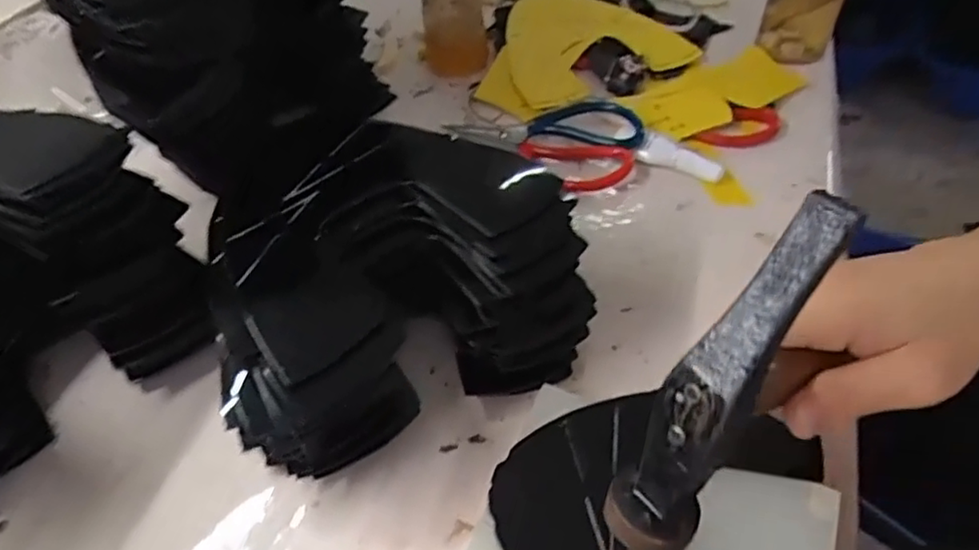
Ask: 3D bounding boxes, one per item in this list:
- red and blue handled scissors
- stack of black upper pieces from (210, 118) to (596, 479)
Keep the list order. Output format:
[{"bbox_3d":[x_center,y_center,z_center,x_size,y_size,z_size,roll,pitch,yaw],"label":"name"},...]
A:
[{"bbox_3d":[0.056,-0.133,0.578,0.166,0.023,0.097,32,56,28],"label":"red and blue handled scissors"},{"bbox_3d":[-0.067,0.004,0.407,0.217,0.121,0.192,-28,52,-21],"label":"stack of black upper pieces"}]

